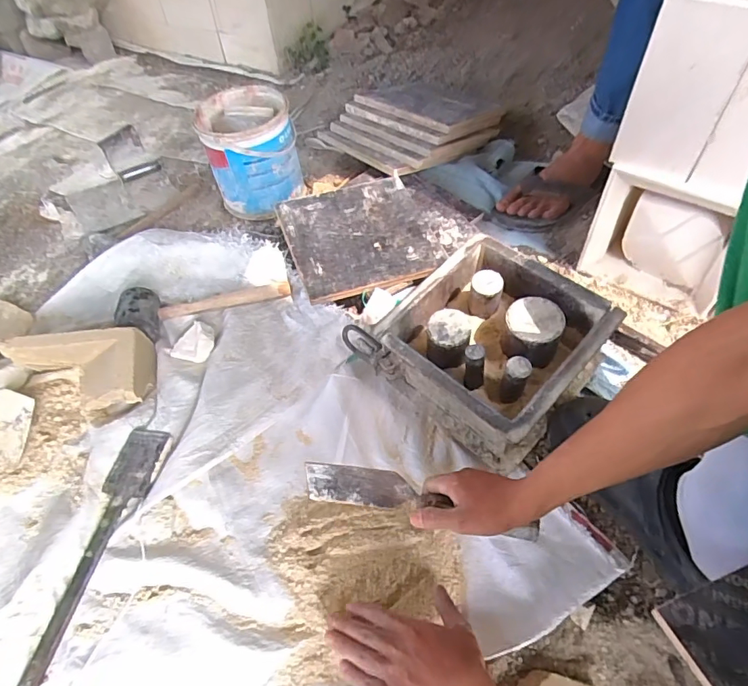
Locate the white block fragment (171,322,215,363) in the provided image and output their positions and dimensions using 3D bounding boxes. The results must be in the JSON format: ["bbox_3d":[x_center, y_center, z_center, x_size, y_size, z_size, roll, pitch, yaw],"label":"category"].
[{"bbox_3d":[-0.288,-0.004,0.779,0.062,0.025,0.065,17,57,14],"label":"white block fragment"}]

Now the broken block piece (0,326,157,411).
[{"bbox_3d":[-0.439,0.038,0.715,0.199,0.100,0.099,-4,54,0],"label":"broken block piece"}]

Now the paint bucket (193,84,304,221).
[{"bbox_3d":[-0.240,-0.371,0.961,0.166,0.191,0.160,-1,54,2],"label":"paint bucket"}]

